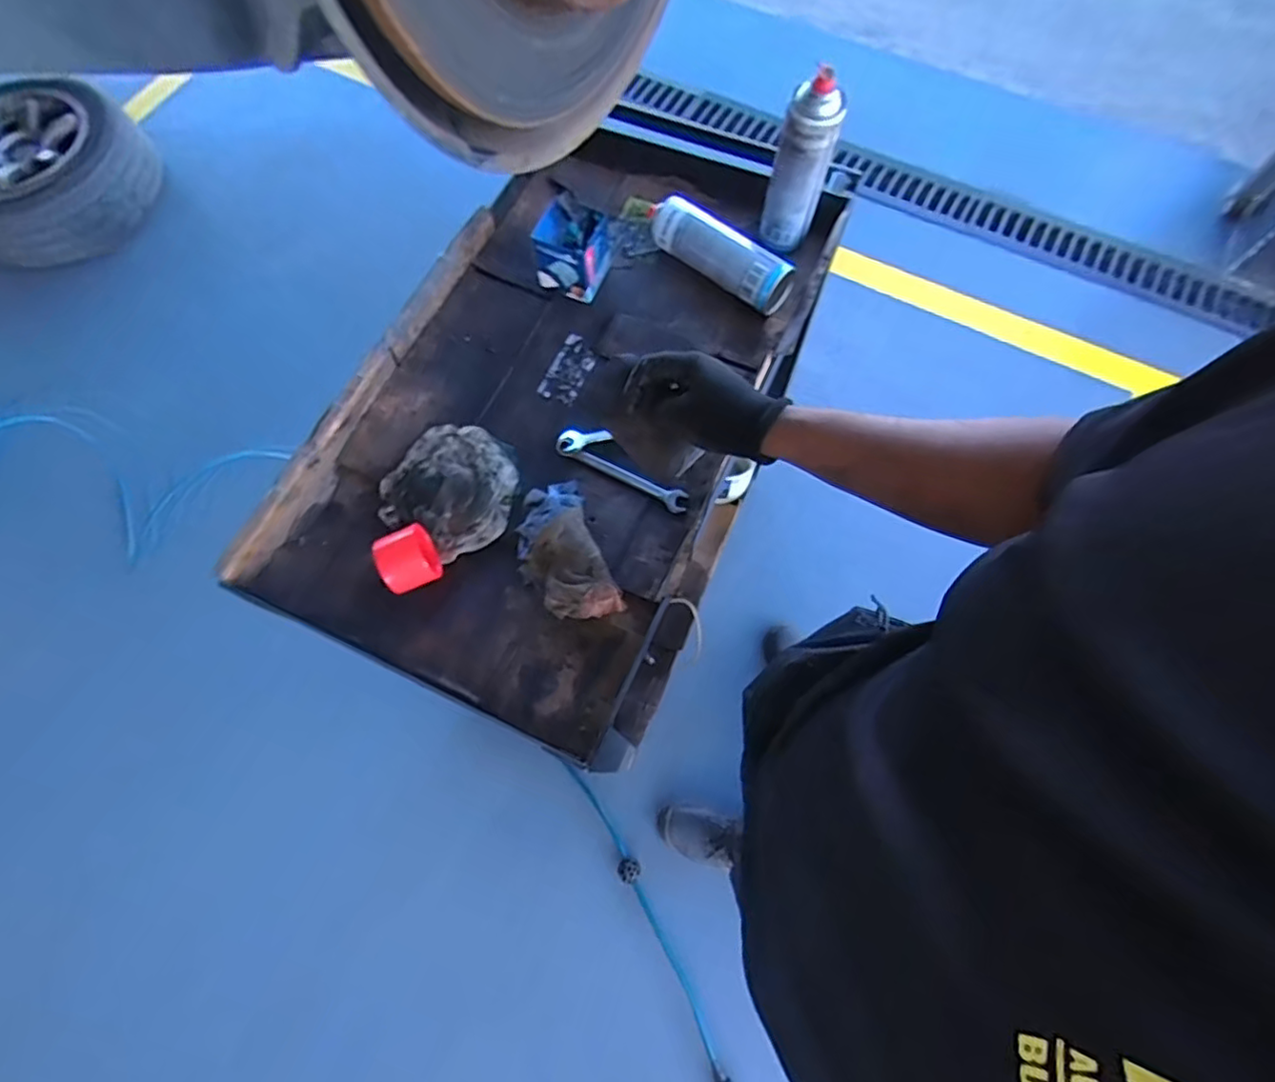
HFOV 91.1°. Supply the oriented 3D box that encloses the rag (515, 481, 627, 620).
[{"bbox_3d":[-0.087,0.017,0.711,0.090,0.039,0.163,-22,71,-6],"label":"rag"}]

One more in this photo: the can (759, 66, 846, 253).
[{"bbox_3d":[0.202,-0.462,0.780,0.066,0.208,0.055,16,71,7],"label":"can"}]

